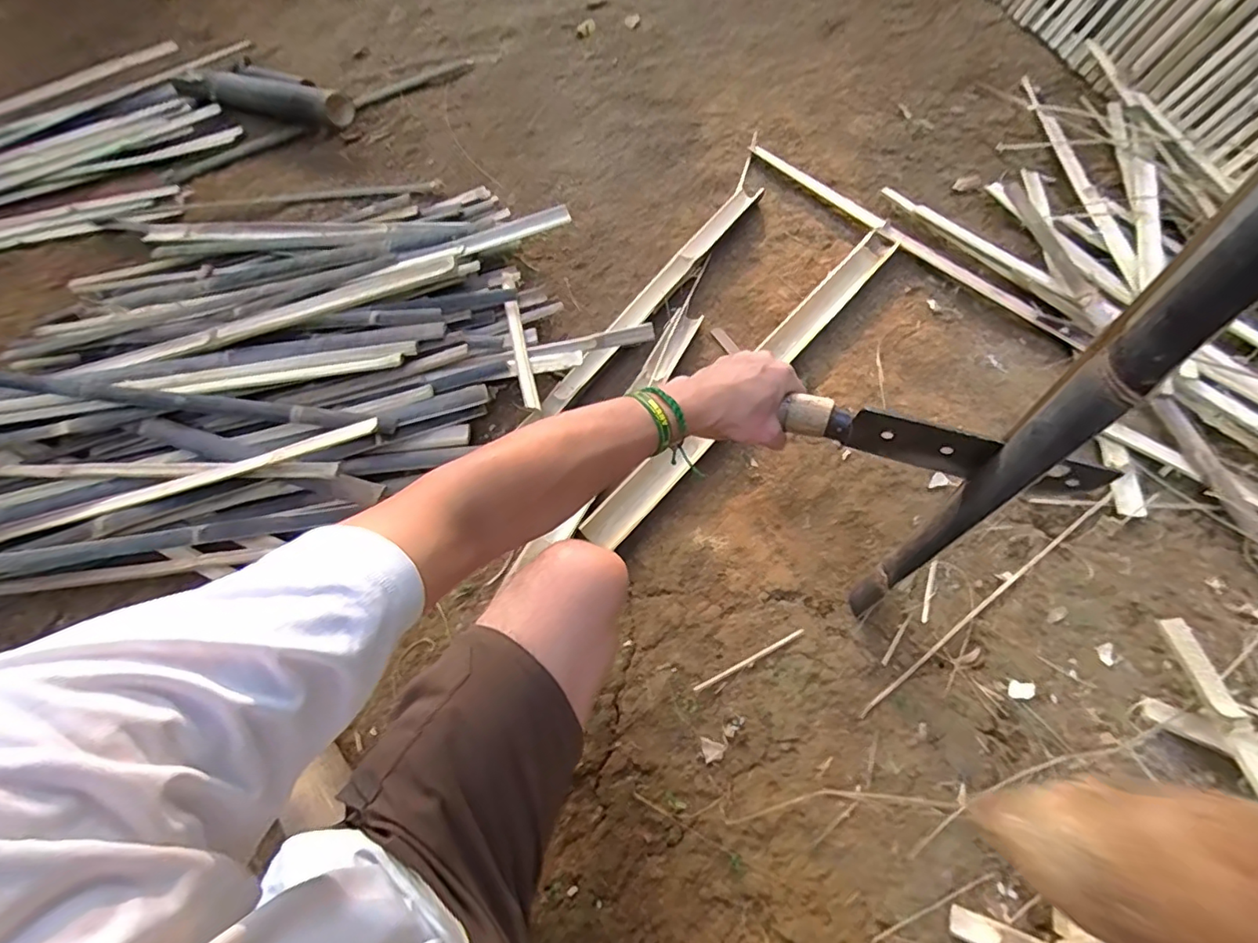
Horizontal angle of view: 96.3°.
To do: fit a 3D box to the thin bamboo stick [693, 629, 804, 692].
[{"bbox_3d":[0.174,0.271,0.810,0.180,0.004,0.008,-24,63,-11],"label":"thin bamboo stick"}]

